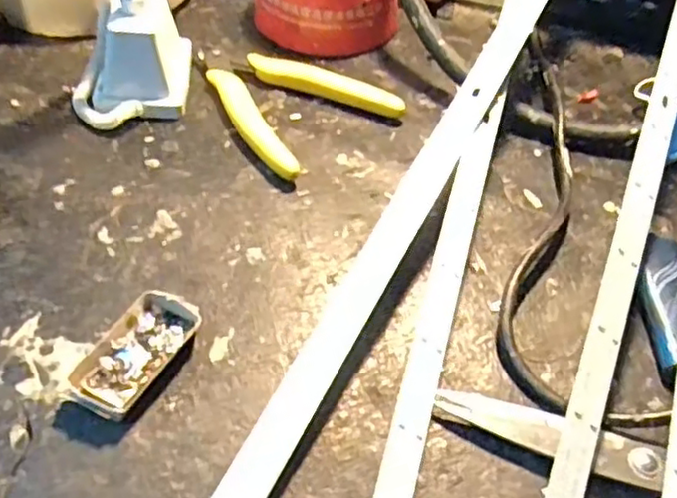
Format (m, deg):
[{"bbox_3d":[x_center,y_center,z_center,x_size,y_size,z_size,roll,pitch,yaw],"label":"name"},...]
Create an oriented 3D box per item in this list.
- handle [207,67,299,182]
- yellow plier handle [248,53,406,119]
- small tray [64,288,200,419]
[{"bbox_3d":[-0.044,-0.063,0.342,0.015,0.012,0.093,-17,52,-19],"label":"handle"},{"bbox_3d":[-0.008,-0.087,0.367,0.091,0.013,0.012,21,50,14],"label":"yellow plier handle"},{"bbox_3d":[-0.074,0.038,0.247,0.025,0.012,0.050,23,51,15],"label":"small tray"}]

